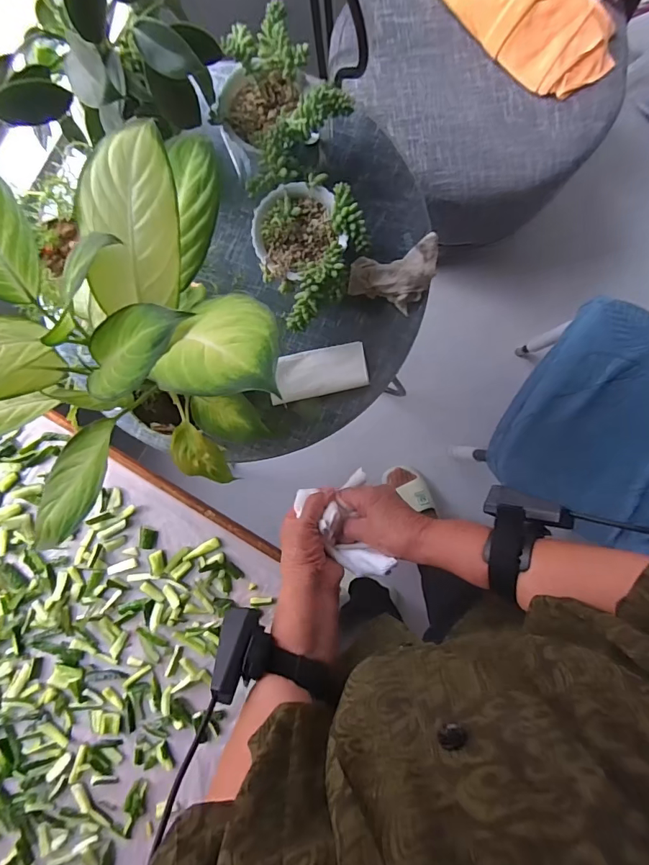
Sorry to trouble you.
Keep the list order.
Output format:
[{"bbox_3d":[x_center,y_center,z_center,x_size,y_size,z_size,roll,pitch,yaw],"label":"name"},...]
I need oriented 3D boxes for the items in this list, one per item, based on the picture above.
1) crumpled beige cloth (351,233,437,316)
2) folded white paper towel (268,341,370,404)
[{"bbox_3d":[0.099,-0.235,0.604,0.109,0.023,0.111,19,89,2],"label":"crumpled beige cloth"},{"bbox_3d":[-0.010,-0.085,0.614,0.138,0.016,0.065,-12,88,1],"label":"folded white paper towel"}]

